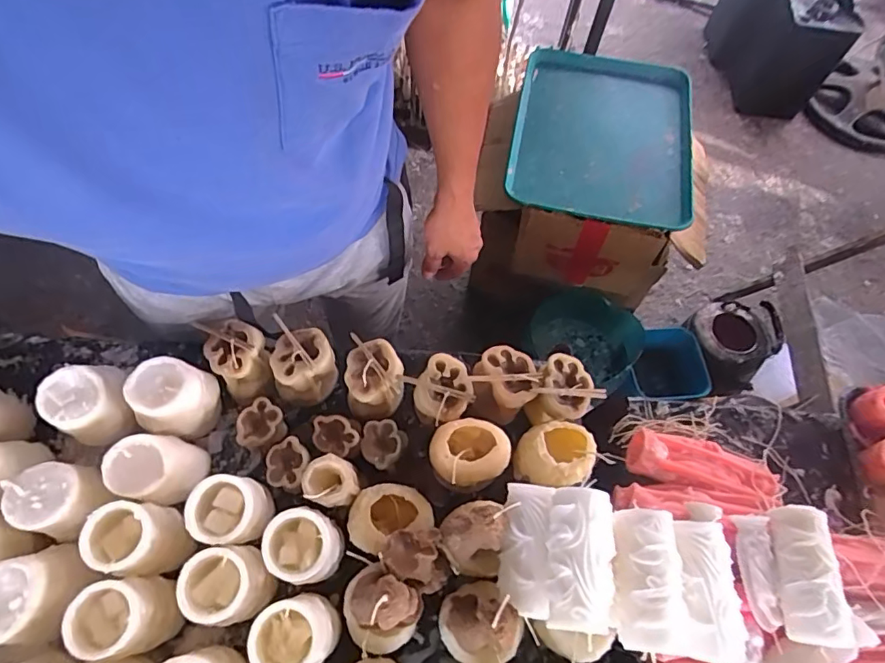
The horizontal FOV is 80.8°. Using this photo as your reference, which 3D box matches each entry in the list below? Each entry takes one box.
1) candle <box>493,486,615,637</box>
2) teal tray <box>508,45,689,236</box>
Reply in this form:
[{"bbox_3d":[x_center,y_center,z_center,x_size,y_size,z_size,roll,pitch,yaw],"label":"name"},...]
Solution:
[{"bbox_3d":[0.098,0.194,0.457,0.086,0.079,0.116,9,62,2],"label":"candle"},{"bbox_3d":[0.314,-0.397,1.012,0.335,0.031,0.440,11,62,3],"label":"teal tray"}]

